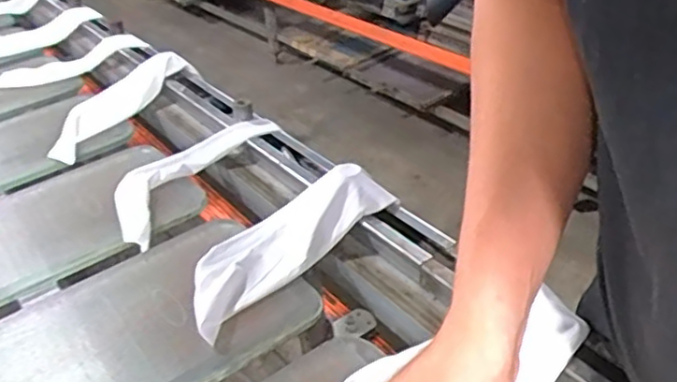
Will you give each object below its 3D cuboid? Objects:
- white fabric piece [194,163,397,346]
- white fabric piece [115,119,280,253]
[{"bbox_3d":[-0.063,0.043,0.638,0.220,0.050,0.102,-30,40,-30],"label":"white fabric piece"},{"bbox_3d":[-0.191,-0.025,0.774,0.114,0.031,0.228,14,39,29],"label":"white fabric piece"}]

